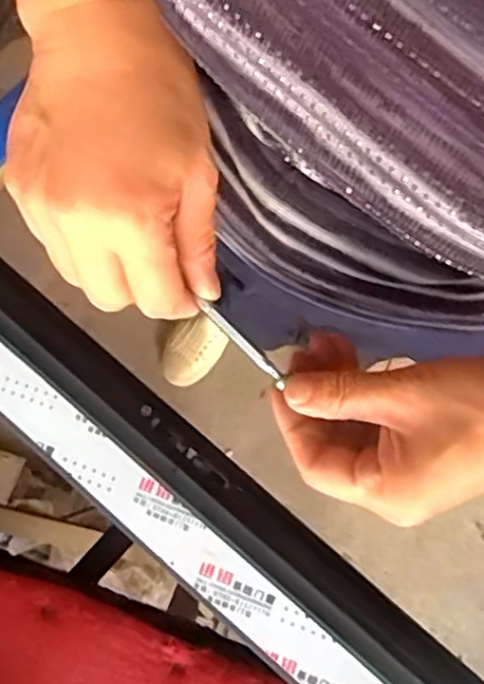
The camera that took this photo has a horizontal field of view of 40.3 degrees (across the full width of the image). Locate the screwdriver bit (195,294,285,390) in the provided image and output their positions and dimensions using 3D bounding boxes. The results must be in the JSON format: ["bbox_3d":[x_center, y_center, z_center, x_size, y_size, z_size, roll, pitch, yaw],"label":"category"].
[{"bbox_3d":[0.000,0.001,0.309,0.052,0.007,0.006,45,82,0],"label":"screwdriver bit"}]

